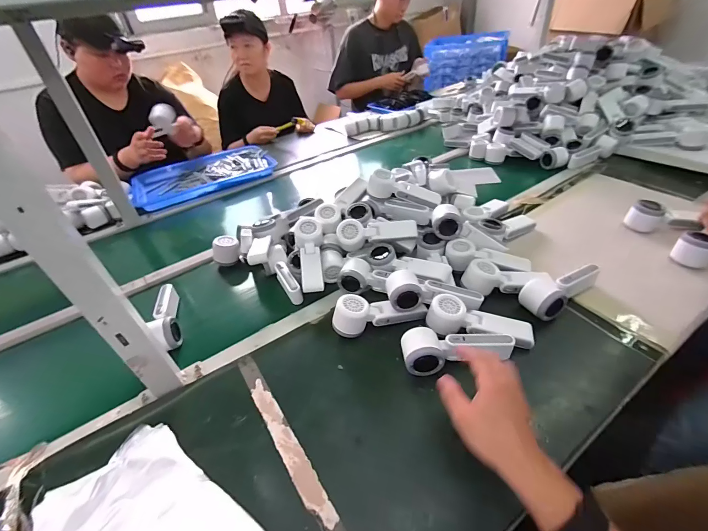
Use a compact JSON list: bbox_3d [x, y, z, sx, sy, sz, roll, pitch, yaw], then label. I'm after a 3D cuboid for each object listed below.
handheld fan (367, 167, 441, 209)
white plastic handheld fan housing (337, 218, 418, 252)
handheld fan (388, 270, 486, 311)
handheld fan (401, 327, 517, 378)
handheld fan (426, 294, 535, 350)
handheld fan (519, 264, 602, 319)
[{"bbox_3d":[0.115,-0.176,0.747,0.165,0.065,0.063,14,44,25],"label":"handheld fan"},{"bbox_3d":[0.049,-0.069,0.708,0.163,0.054,0.046,-10,39,-3],"label":"white plastic handheld fan housing"},{"bbox_3d":[0.140,0.047,0.593,0.166,0.051,0.070,8,41,-3],"label":"handheld fan"},{"bbox_3d":[0.160,0.134,0.518,0.164,0.051,0.062,-3,40,5],"label":"handheld fan"},{"bbox_3d":[0.206,0.100,0.557,0.166,0.049,0.065,14,42,1],"label":"handheld fan"},{"bbox_3d":[0.366,0.035,0.594,0.164,0.051,0.060,-26,44,-21],"label":"handheld fan"}]

